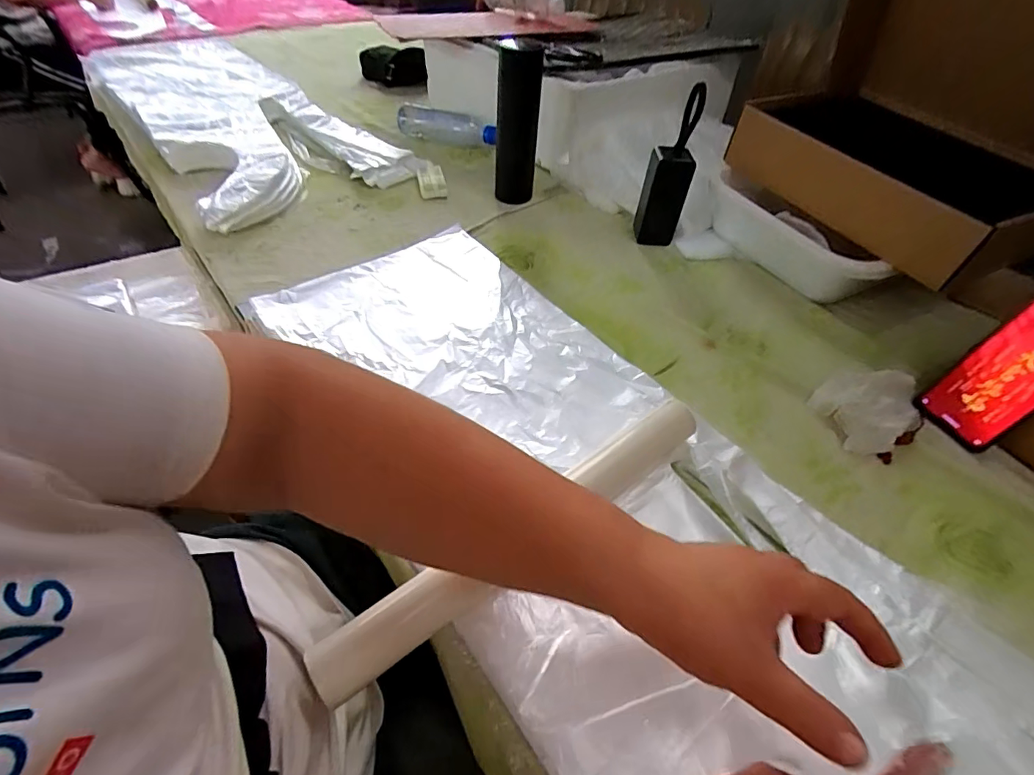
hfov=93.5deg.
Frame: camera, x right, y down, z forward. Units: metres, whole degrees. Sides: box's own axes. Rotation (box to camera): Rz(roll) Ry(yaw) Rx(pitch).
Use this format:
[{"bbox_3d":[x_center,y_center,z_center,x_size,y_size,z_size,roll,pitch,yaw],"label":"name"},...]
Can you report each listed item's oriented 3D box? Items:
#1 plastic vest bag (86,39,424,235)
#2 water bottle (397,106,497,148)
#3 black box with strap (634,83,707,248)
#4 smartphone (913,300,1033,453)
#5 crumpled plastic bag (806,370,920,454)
[{"bbox_3d":[-0.573,-0.570,0.972,0.368,0.050,0.873,-29,56,-28],"label":"plastic vest bag"},{"bbox_3d":[-0.136,-0.514,0.964,0.213,0.054,0.065,24,50,17],"label":"water bottle"},{"bbox_3d":[0.218,-0.306,0.695,0.063,0.198,0.054,13,48,7],"label":"black box with strap"},{"bbox_3d":[0.486,-0.016,0.476,0.010,0.161,0.076,-4,45,-33],"label":"smartphone"},{"bbox_3d":[0.387,0.019,0.530,0.122,0.023,0.086,-18,51,-20],"label":"crumpled plastic bag"}]

